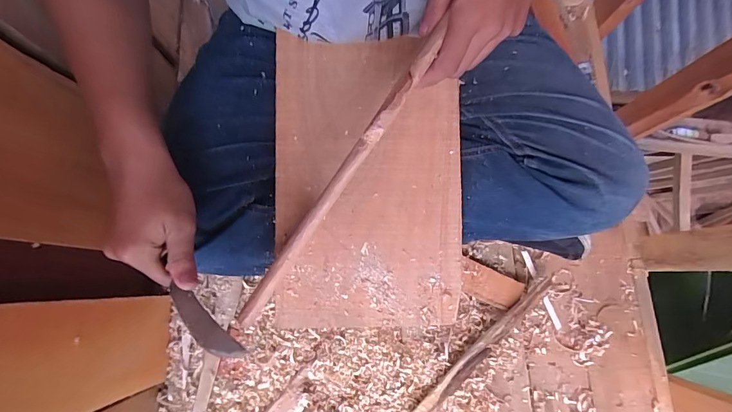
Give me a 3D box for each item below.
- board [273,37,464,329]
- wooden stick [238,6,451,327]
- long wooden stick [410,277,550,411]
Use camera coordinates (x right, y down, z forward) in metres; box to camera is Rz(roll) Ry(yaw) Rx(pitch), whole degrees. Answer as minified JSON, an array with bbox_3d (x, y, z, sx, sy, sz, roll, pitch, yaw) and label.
[{"bbox_3d":[0.002,-0.028,0.417,0.196,0.006,0.302,0,87,-2],"label":"board"},{"bbox_3d":[-0.014,-0.027,0.298,0.014,0.011,0.273,34,87,6],"label":"wooden stick"},{"bbox_3d":[0.106,0.261,0.533,0.028,0.023,0.431,44,82,7],"label":"long wooden stick"}]

